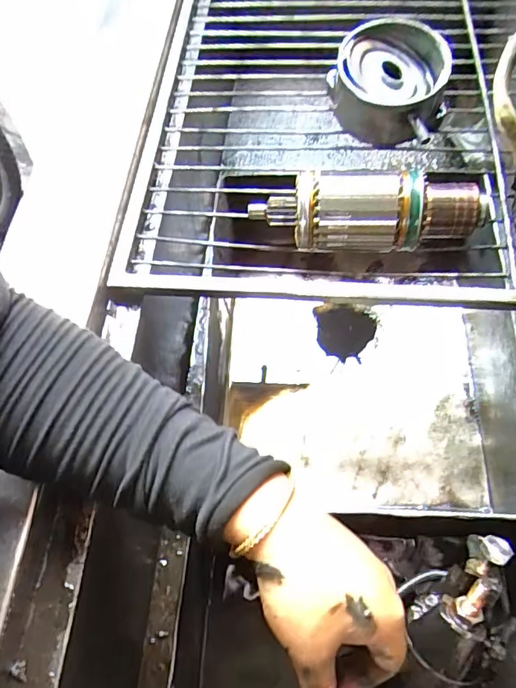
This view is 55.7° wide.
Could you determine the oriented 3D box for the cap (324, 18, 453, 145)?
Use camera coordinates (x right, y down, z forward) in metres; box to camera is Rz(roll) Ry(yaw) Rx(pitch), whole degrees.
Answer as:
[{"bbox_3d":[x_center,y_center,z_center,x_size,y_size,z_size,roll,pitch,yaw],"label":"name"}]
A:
[{"bbox_3d":[0.114,-0.222,0.421,0.096,0.059,0.095,-2,63,3],"label":"cap"}]

